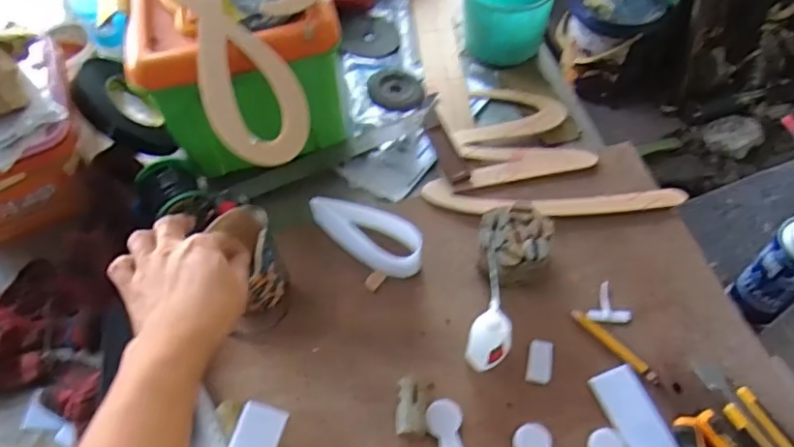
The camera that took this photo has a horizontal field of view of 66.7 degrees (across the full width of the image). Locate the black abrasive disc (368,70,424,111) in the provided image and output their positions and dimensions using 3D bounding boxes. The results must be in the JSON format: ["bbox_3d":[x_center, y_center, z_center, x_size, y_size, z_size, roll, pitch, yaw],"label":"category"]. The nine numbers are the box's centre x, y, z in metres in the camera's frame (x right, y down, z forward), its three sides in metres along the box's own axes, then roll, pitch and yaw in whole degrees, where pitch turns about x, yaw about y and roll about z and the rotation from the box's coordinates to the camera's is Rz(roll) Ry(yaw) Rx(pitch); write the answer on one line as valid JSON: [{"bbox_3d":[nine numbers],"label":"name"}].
[{"bbox_3d":[-0.001,-0.175,0.787,0.070,0.010,0.072,-2,58,2],"label":"black abrasive disc"}]

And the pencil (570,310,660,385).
[{"bbox_3d":[0.205,0.115,0.569,0.012,0.007,0.096,-37,63,-18],"label":"pencil"}]

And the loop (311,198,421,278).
[{"bbox_3d":[-0.035,0.010,0.634,0.133,0.040,0.046,26,63,18],"label":"loop"}]

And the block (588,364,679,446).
[{"bbox_3d":[0.212,0.173,0.534,0.040,0.010,0.092,-18,59,-8],"label":"block"}]

